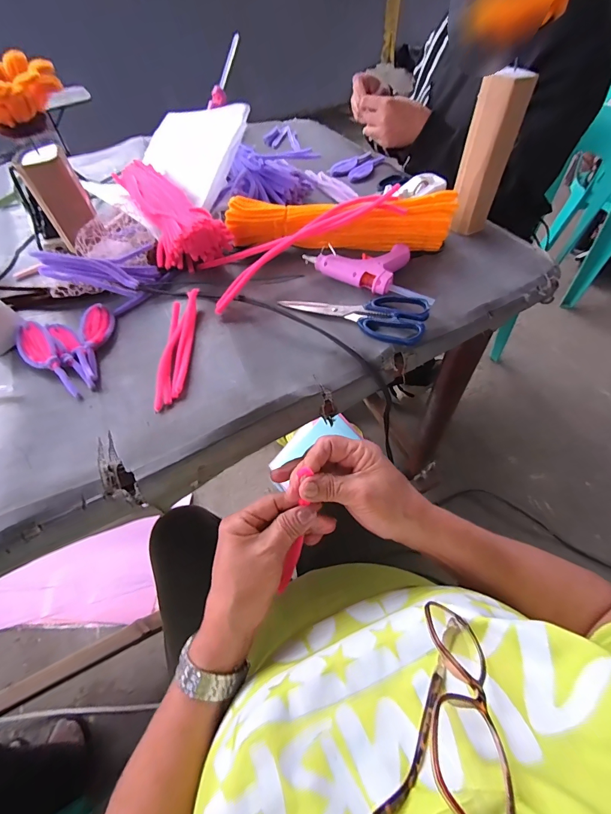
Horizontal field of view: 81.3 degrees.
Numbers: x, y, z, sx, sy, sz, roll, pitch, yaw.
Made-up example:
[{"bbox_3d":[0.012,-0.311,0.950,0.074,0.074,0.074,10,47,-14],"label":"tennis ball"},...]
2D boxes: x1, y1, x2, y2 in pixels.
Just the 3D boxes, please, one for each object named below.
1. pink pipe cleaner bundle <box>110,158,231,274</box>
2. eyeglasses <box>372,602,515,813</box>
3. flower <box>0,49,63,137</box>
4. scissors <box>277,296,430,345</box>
[{"bbox_3d":[-0.213,-0.309,0.532,0.099,0.053,0.296,-26,58,-18],"label":"pink pipe cleaner bundle"},{"bbox_3d":[0.083,0.179,0.212,0.048,0.055,0.133,25,20,16],"label":"eyeglasses"},{"bbox_3d":[-0.321,-0.336,0.388,0.107,0.052,0.092,-25,56,-16],"label":"flower"},{"bbox_3d":[0.053,-0.109,0.416,0.172,0.015,0.066,9,54,9],"label":"scissors"}]

